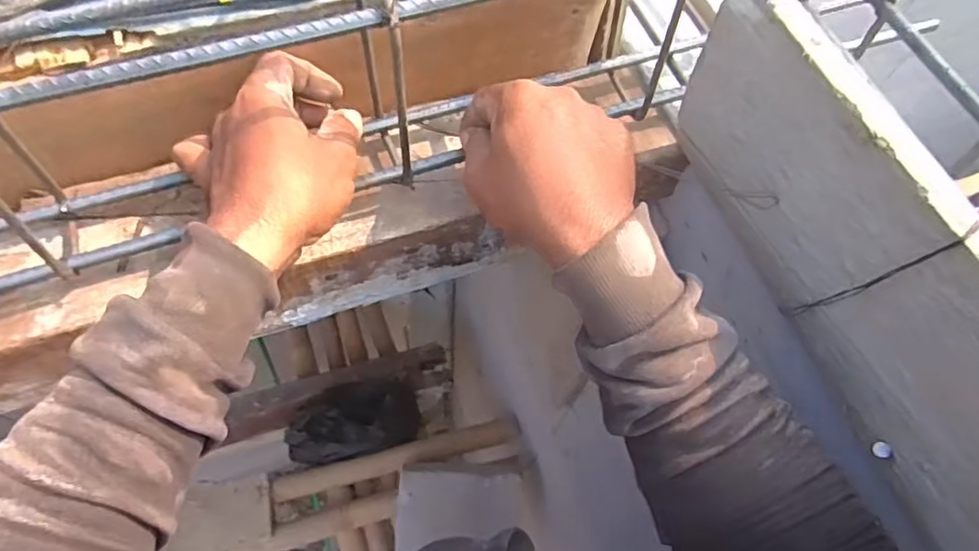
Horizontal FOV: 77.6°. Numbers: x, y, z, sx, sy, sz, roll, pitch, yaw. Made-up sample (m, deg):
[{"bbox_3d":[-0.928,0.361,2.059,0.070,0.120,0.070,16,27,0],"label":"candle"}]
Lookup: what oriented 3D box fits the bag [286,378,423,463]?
[{"bbox_3d":[-0.316,0.336,1.426,0.292,0.123,0.174,-4,63,-6],"label":"bag"}]

